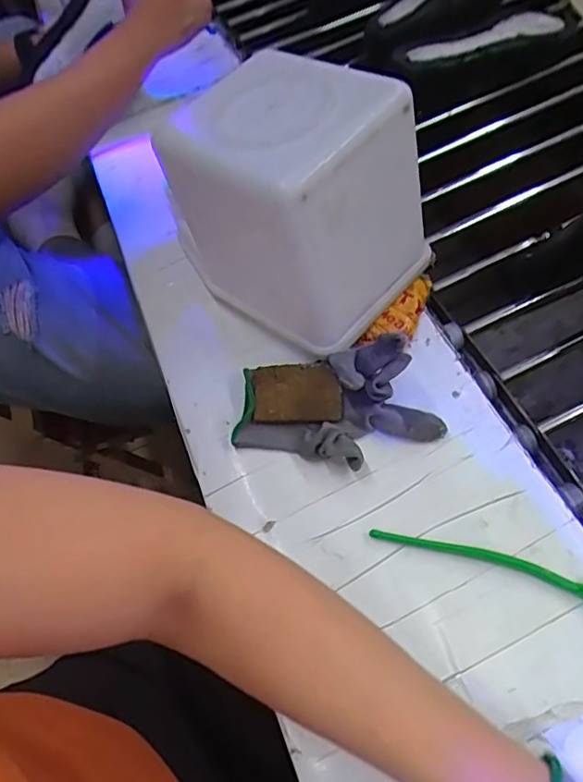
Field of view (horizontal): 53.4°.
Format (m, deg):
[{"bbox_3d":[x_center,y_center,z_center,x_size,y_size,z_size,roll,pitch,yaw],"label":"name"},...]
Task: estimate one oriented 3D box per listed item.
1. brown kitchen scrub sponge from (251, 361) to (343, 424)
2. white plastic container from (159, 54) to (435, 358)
[{"bbox_3d":[0.003,0.001,0.462,0.073,0.009,0.051,-4,68,14],"label":"brown kitchen scrub sponge"},{"bbox_3d":[0.010,-0.140,0.445,0.158,0.157,0.129,28,67,25],"label":"white plastic container"}]

